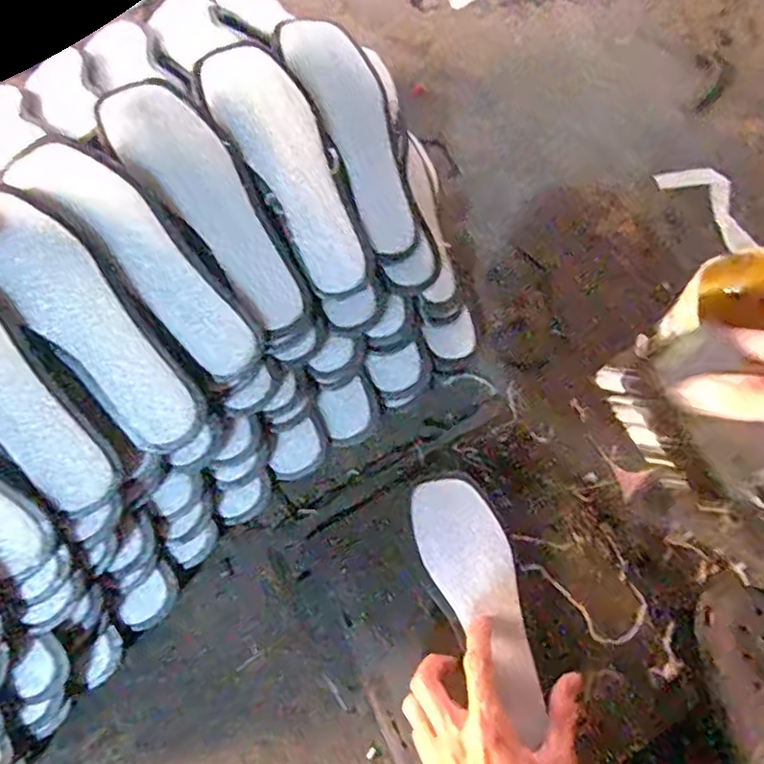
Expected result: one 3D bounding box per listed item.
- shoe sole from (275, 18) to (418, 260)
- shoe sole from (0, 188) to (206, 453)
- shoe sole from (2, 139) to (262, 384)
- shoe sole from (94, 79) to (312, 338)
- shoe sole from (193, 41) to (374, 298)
[{"bbox_3d":[-0.019,-0.219,0.565,0.073,0.030,0.214,-23,95,-8],"label":"shoe sole"},{"bbox_3d":[-0.217,-0.045,0.470,0.064,0.014,0.221,-41,99,-14],"label":"shoe sole"},{"bbox_3d":[-0.182,-0.095,0.496,0.057,0.022,0.226,-44,103,-15],"label":"shoe sole"},{"bbox_3d":[-0.136,-0.141,0.519,0.071,0.015,0.219,-37,100,-13],"label":"shoe sole"},{"bbox_3d":[-0.077,-0.182,0.542,0.072,0.024,0.225,-29,95,-10],"label":"shoe sole"}]

